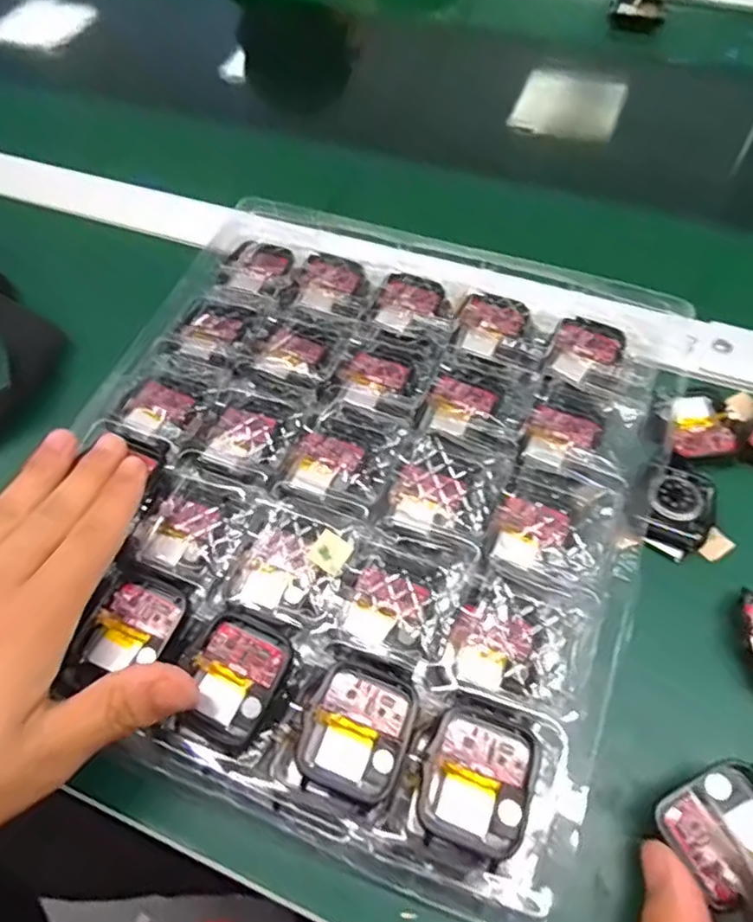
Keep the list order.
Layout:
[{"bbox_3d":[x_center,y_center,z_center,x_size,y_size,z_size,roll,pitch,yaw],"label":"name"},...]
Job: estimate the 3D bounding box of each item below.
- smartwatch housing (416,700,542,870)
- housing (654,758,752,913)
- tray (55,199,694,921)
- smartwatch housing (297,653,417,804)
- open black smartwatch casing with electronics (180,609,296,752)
[{"bbox_3d":[0.036,0.112,0.221,0.037,0.010,0.044,16,61,12],"label":"smartwatch housing"},{"bbox_3d":[0.125,0.130,0.220,0.040,0.009,0.036,-26,61,-15],"label":"housing"},{"bbox_3d":[-0.013,-0.001,0.295,0.262,0.022,0.287,18,60,11],"label":"tray"},{"bbox_3d":[-0.006,0.099,0.231,0.036,0.011,0.045,17,61,12],"label":"smartwatch housing"},{"bbox_3d":[-0.055,0.085,0.244,0.036,0.014,0.045,21,60,13],"label":"open black smartwatch casing with electronics"}]

